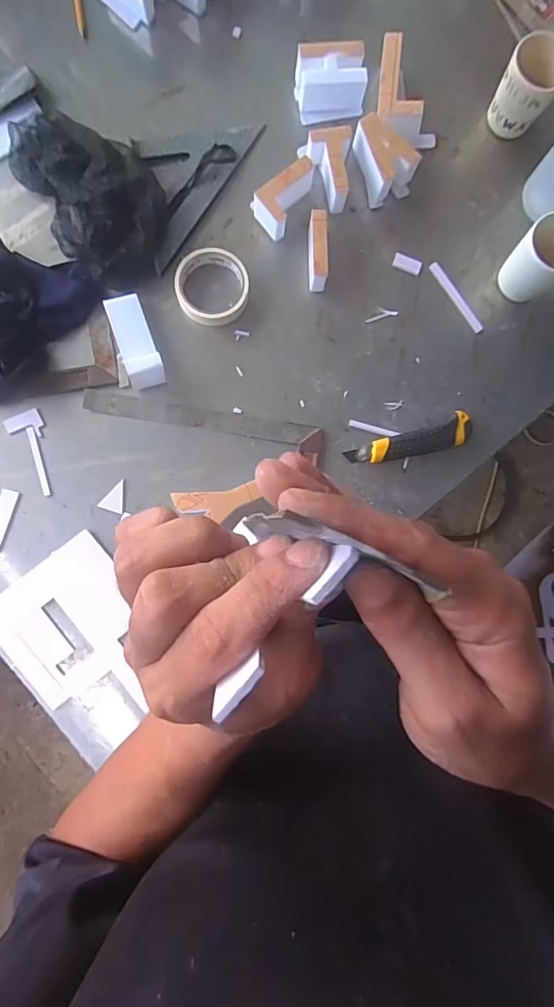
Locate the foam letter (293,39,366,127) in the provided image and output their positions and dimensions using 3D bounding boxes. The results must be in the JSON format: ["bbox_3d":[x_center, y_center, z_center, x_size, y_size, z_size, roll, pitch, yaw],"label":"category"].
[{"bbox_3d":[0.068,-0.540,0.630,0.088,0.044,0.070,-2,86,-5],"label":"foam letter"}]

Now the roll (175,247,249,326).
[{"bbox_3d":[-0.080,-0.268,0.608,0.089,0.023,0.088,0,86,-4],"label":"roll"}]

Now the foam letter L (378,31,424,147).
[{"bbox_3d":[0.159,-0.533,0.635,0.060,0.048,0.123,6,85,-4],"label":"foam letter L"}]

